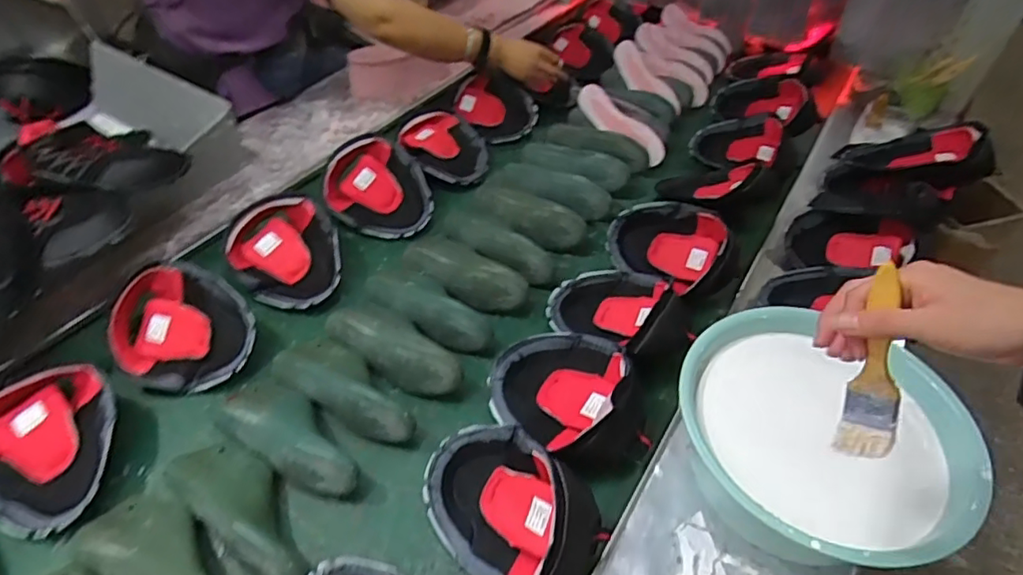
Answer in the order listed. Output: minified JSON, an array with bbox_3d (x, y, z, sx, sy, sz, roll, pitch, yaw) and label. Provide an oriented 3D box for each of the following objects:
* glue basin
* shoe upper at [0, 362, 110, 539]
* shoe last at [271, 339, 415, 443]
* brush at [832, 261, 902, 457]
[{"bbox_3d":[0.345,0.184,0.669,0.275,0.148,0.295,3,42,-2],"label":"glue basin"},{"bbox_3d":[-0.546,0.182,0.676,0.168,0.081,0.159,3,42,-2],"label":"shoe upper"},{"bbox_3d":[-0.219,0.121,0.761,0.230,0.072,0.083,26,46,22],"label":"shoe last"},{"bbox_3d":[0.272,0.059,0.422,0.035,0.149,0.011,15,21,31],"label":"brush"}]

